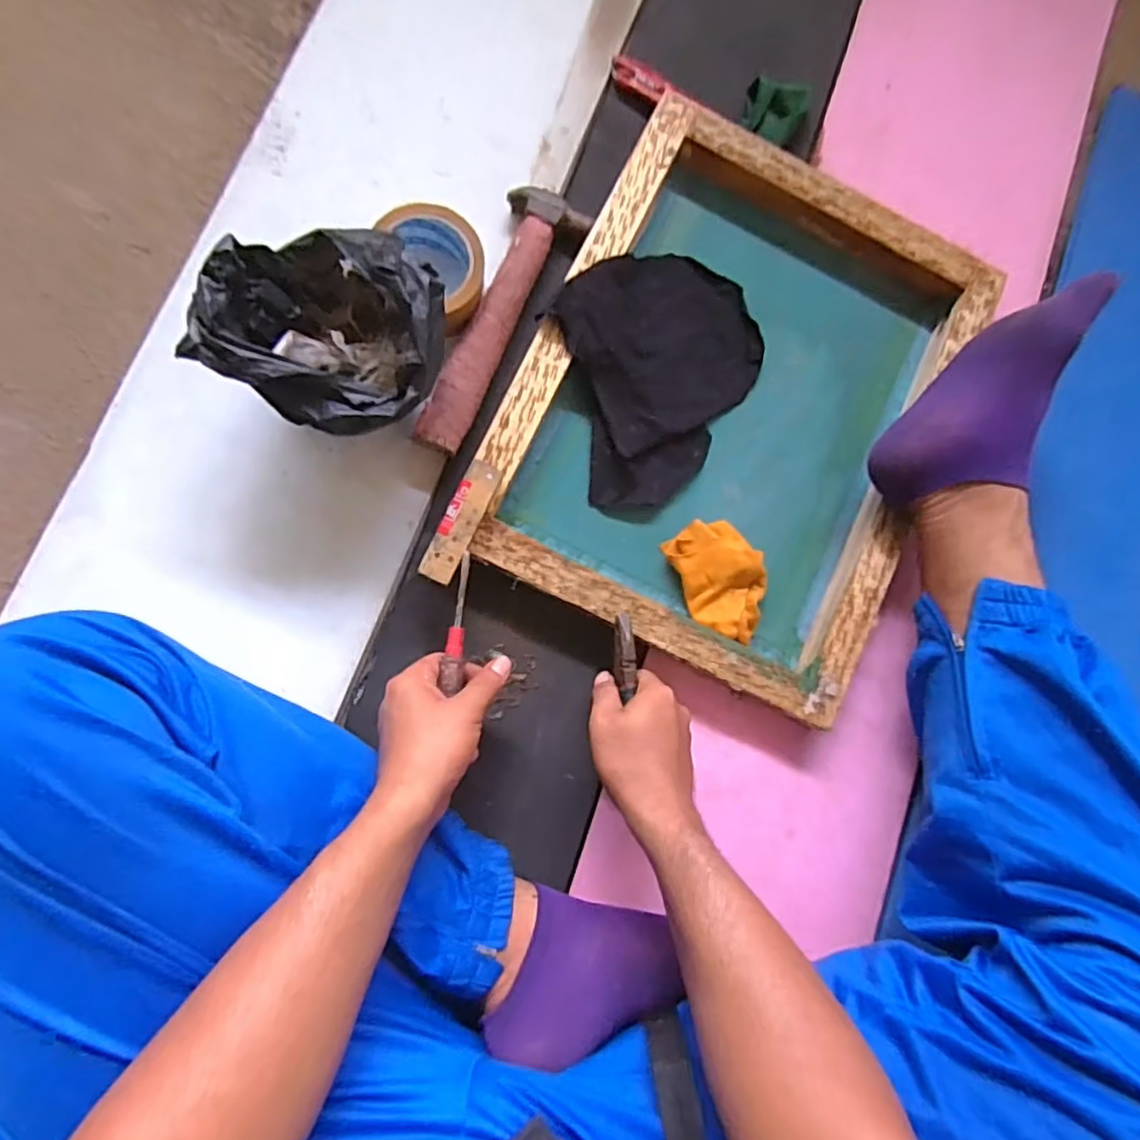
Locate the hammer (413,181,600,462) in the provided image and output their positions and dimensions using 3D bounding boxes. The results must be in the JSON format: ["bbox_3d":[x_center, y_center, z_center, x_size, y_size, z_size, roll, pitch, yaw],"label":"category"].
[{"bbox_3d":[-0.066,-0.222,0.590,0.069,0.031,0.253,26,82,-5],"label":"hammer"}]

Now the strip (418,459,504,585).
[{"bbox_3d":[-0.088,-0.039,0.538,0.028,0.010,0.104,24,82,-5],"label":"strip"}]

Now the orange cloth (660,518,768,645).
[{"bbox_3d":[0.136,0.009,0.588,0.070,0.033,0.107,-24,88,-9],"label":"orange cloth"}]

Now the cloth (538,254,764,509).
[{"bbox_3d":[0.088,-0.181,0.605,0.190,0.031,0.213,-18,88,-9],"label":"cloth"}]

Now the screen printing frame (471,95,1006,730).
[{"bbox_3d":[0.148,-0.151,0.603,0.360,0.047,0.466,25,82,-5],"label":"screen printing frame"}]

